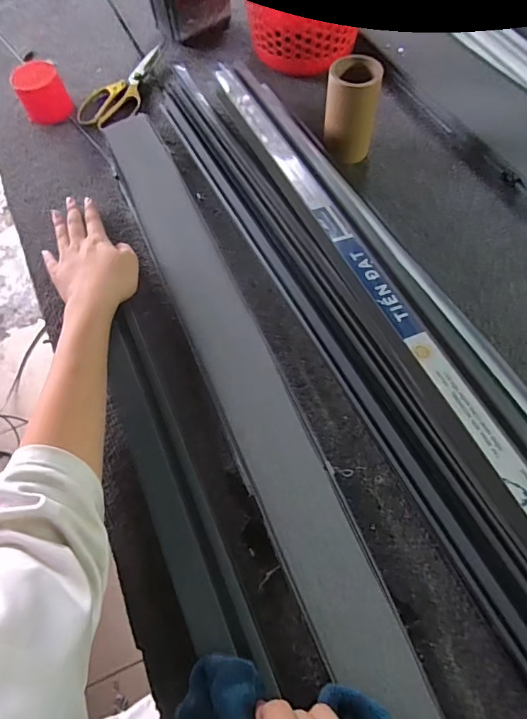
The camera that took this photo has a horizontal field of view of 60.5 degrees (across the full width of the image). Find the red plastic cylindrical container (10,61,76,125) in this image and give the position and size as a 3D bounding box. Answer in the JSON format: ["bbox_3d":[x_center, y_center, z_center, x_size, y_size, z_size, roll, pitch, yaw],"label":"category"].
[{"bbox_3d":[-0.307,-0.369,0.624,0.067,0.053,0.048,-23,65,-8],"label":"red plastic cylindrical container"}]

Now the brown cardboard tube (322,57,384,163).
[{"bbox_3d":[0.103,-0.299,0.549,0.066,0.095,0.071,6,65,6],"label":"brown cardboard tube"}]

